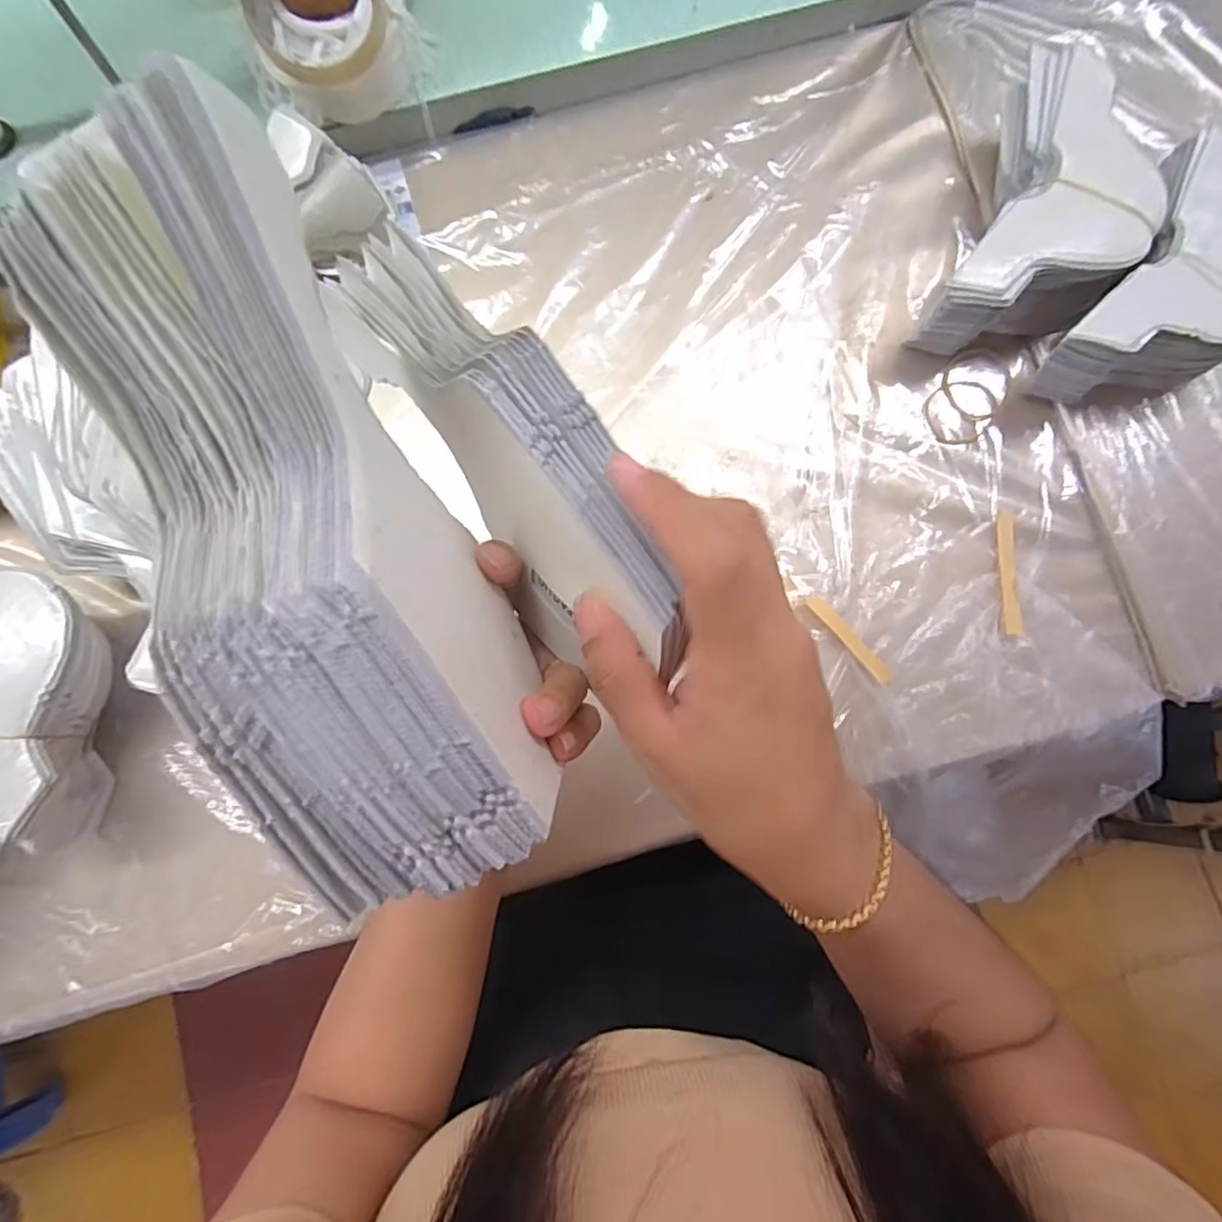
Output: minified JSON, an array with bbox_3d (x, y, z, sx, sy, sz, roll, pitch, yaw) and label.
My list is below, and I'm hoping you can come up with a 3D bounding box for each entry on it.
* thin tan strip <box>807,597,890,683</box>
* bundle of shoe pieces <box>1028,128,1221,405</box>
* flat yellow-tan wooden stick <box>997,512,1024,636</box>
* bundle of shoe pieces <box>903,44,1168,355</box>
[{"bbox_3d":[0.156,0.018,0.396,0.012,0.004,0.071,-40,83,-17],"label":"thin tan strip"},{"bbox_3d":[0.361,-0.200,0.390,0.099,0.059,0.172,35,84,5],"label":"bundle of shoe pieces"},{"bbox_3d":[0.263,-0.025,0.398,0.013,0.004,0.082,1,82,1],"label":"flat yellow-tan wooden stick"},{"bbox_3d":[0.284,-0.249,0.396,0.102,0.062,0.182,21,83,4],"label":"bundle of shoe pieces"}]

